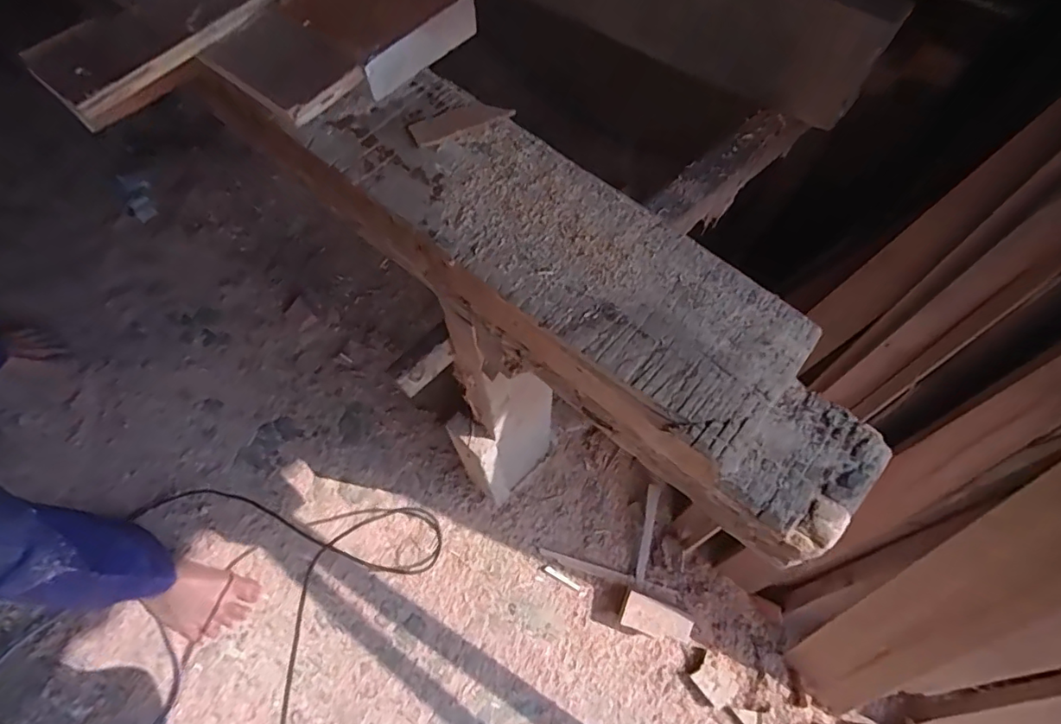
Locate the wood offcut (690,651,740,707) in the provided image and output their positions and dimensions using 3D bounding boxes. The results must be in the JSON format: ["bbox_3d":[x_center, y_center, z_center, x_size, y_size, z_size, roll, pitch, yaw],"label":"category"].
[{"bbox_3d":[0.298,0.515,0.866,0.056,0.024,0.067,-34,68,-19],"label":"wood offcut"}]

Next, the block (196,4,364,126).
[{"bbox_3d":[-0.173,-0.207,0.370,0.101,0.013,0.065,37,66,16],"label":"block"}]

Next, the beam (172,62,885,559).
[{"bbox_3d":[0.000,-0.083,0.438,0.579,0.097,0.152,38,66,17],"label":"beam"}]

